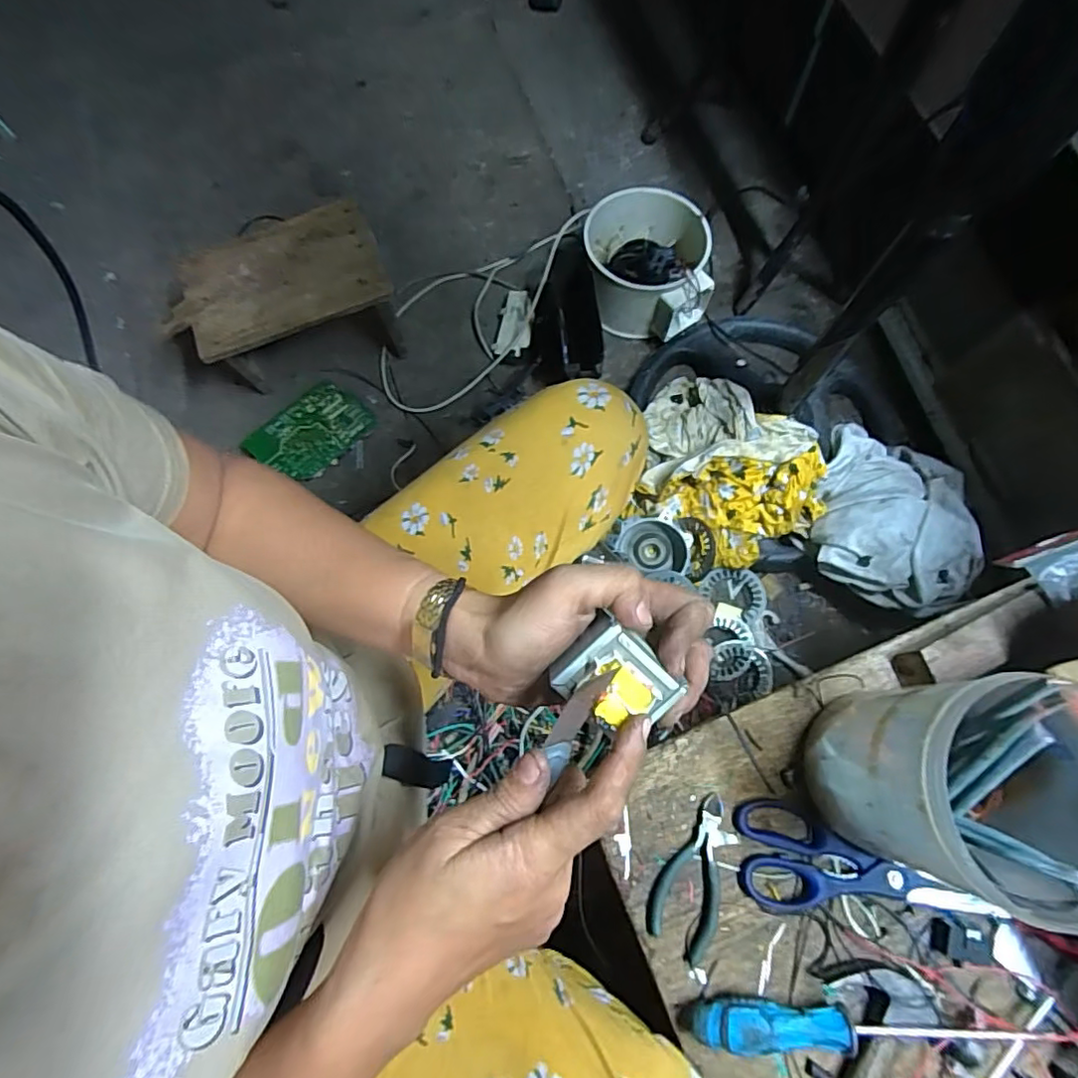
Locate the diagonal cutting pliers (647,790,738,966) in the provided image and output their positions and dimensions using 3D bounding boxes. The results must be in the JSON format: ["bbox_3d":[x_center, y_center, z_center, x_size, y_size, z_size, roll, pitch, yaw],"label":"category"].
[{"bbox_3d":[0.126,0.267,0.466,0.051,0.009,0.115,27,75,8],"label":"diagonal cutting pliers"}]

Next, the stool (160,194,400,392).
[{"bbox_3d":[-0.379,-0.353,0.884,0.308,0.139,0.196,-20,74,-6],"label":"stool"}]

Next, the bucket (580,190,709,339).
[{"bbox_3d":[0.171,-0.450,0.964,0.187,0.139,0.189,0,73,0],"label":"bucket"}]

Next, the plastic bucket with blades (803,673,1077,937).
[{"bbox_3d":[0.287,0.168,0.395,0.135,0.172,0.129,17,74,5],"label":"plastic bucket with blades"}]

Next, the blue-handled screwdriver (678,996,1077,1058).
[{"bbox_3d":[0.237,0.357,0.424,0.256,0.033,0.035,1,73,0],"label":"blue-handled screwdriver"}]

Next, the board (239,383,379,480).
[{"bbox_3d":[-0.351,-0.166,0.909,0.115,0.012,0.169,42,73,6],"label":"board"}]

